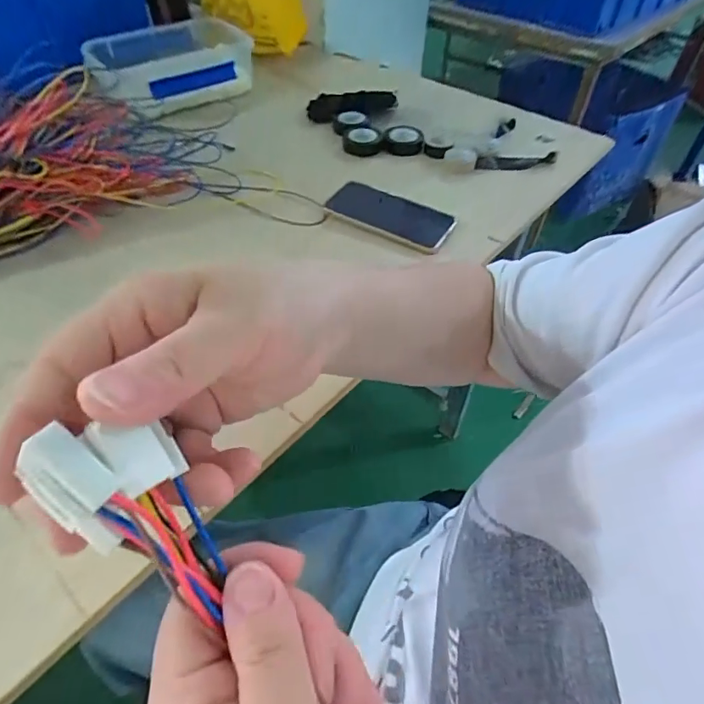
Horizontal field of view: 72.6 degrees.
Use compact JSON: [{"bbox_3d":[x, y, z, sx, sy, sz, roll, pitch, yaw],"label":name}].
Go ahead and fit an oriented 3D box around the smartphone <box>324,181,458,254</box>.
[{"bbox_3d":[0.046,-0.176,0.609,0.163,0.013,0.077,25,54,18],"label":"smartphone"}]

